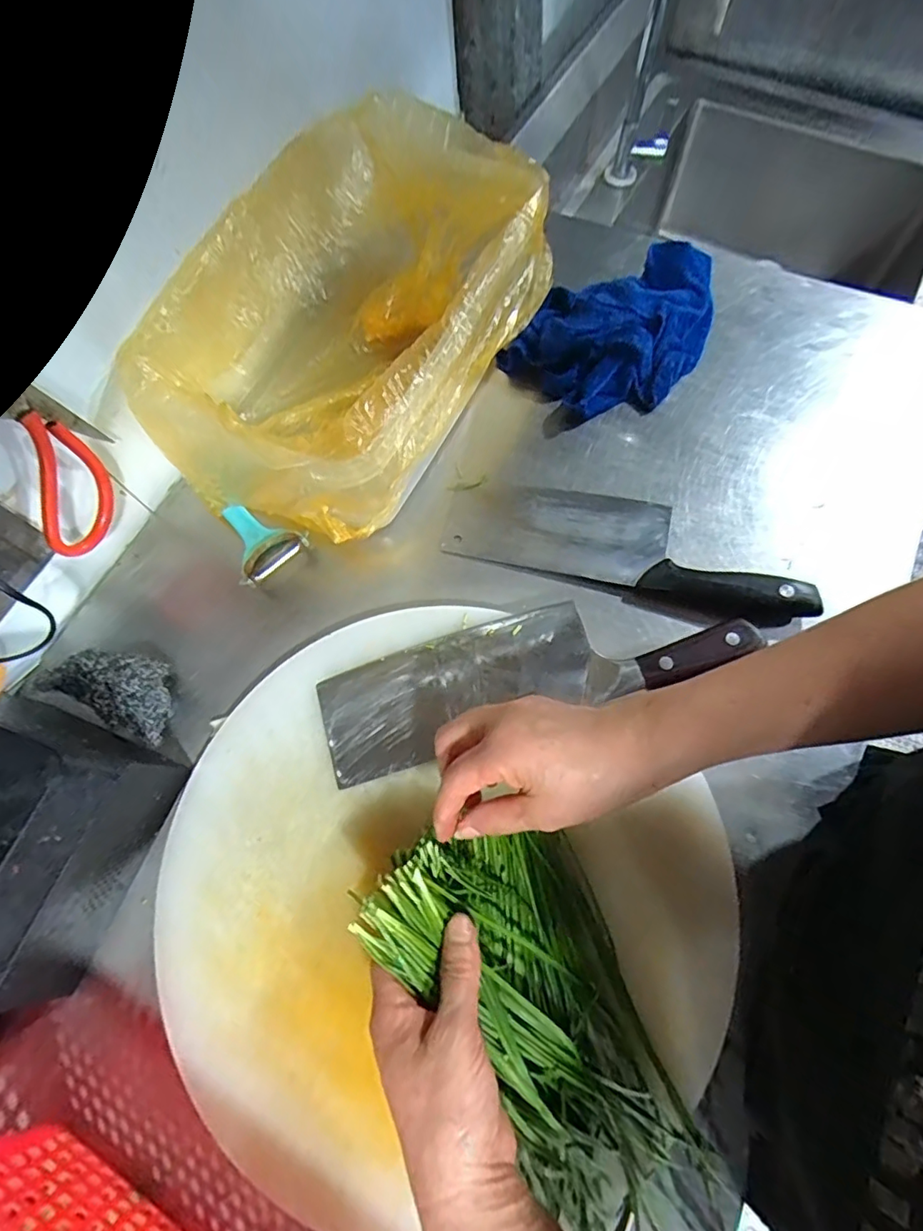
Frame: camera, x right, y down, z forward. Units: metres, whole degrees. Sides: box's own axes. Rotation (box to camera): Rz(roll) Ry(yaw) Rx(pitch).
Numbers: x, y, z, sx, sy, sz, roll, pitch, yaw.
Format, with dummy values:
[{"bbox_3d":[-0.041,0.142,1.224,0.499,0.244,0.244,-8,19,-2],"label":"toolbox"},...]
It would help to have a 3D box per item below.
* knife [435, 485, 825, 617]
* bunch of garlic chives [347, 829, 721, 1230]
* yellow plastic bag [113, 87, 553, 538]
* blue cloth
[{"bbox_3d":[0.130,-0.061,0.443,0.289,0.030,0.084,16,70,8],"label":"knife"},{"bbox_3d":[0.061,0.229,0.307,0.110,0.051,0.259,-36,85,-12],"label":"bunch of garlic chives"},{"bbox_3d":[-0.092,-0.243,0.470,0.248,0.126,0.359,24,71,11],"label":"yellow plastic bag"},{"bbox_3d":[0.149,-0.270,0.503,0.144,0.052,0.197,40,77,19],"label":"blue cloth"}]

